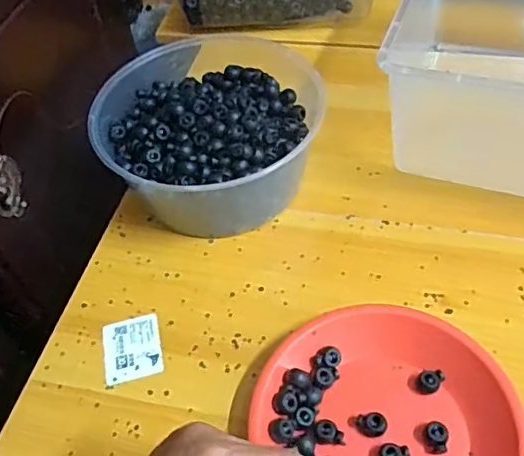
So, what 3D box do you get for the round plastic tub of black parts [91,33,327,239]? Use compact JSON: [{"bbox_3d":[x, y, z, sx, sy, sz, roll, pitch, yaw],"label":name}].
[{"bbox_3d":[-0.055,-0.099,0.606,0.201,0.111,0.216,-3,51,3],"label":"round plastic tub of black parts"}]

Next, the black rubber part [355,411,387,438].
[{"bbox_3d":[0.086,0.153,0.442,0.022,0.010,0.018,18,55,19],"label":"black rubber part"}]

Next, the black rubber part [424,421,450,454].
[{"bbox_3d":[0.133,0.159,0.432,0.018,0.011,0.024,11,53,14],"label":"black rubber part"}]

